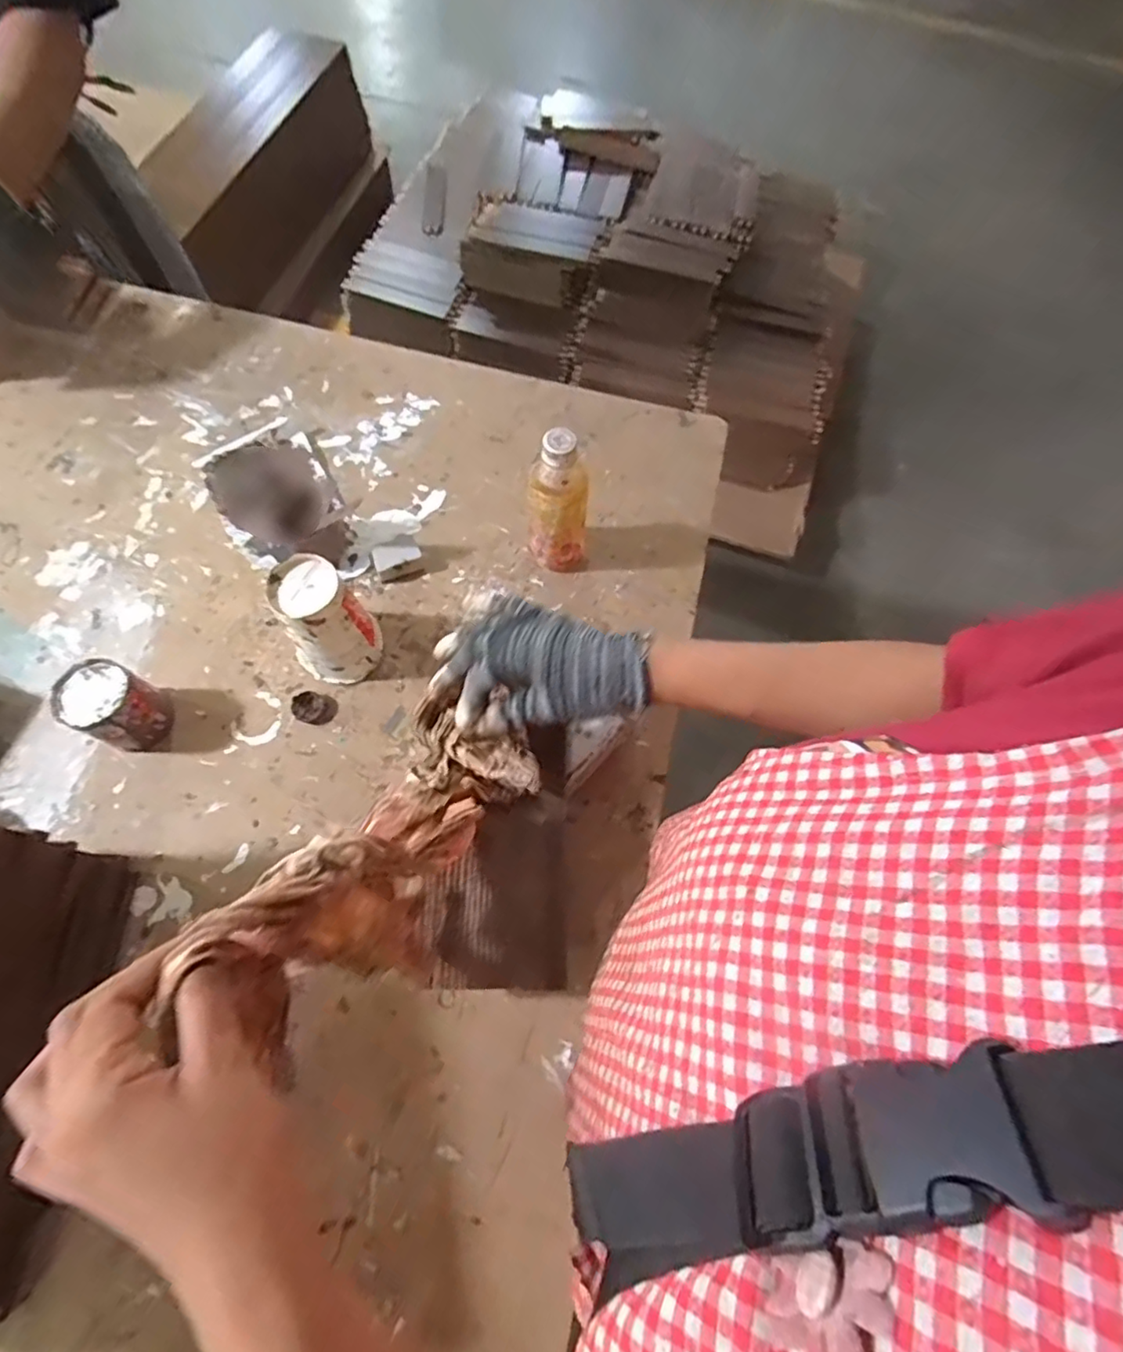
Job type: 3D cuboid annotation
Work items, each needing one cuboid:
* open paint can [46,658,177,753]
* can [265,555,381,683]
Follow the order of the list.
[{"bbox_3d":[-0.409,0.028,0.575,0.064,0.074,0.062,1,66,-2],"label":"open paint can"},{"bbox_3d":[-0.223,-0.050,0.597,0.079,0.125,0.069,-36,72,-16],"label":"can"}]

